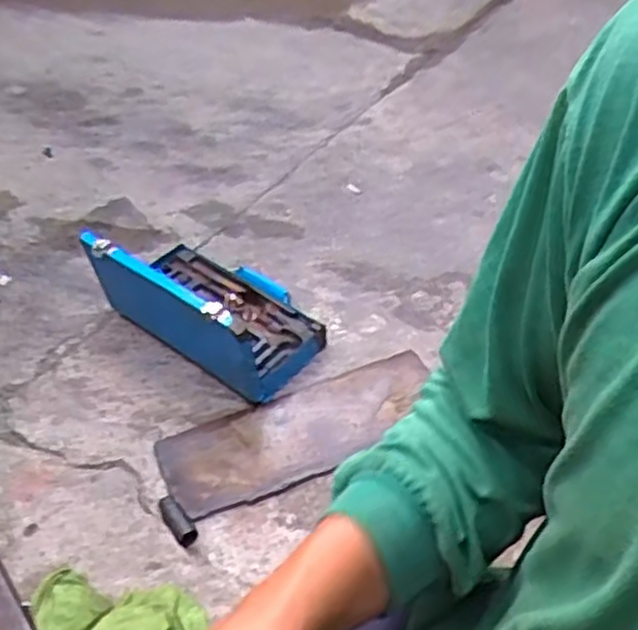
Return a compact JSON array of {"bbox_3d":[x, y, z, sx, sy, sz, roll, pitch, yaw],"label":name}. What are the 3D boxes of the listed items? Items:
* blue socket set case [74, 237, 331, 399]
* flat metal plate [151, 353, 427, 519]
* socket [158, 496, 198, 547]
[{"bbox_3d":[-0.156,-0.052,1.126,0.343,0.184,0.230,33,55,29],"label":"blue socket set case"},{"bbox_3d":[-0.016,0.153,0.991,0.378,0.014,0.143,-16,44,-17],"label":"flat metal plate"},{"bbox_3d":[-0.169,0.243,0.881,0.027,0.023,0.070,-31,53,-25],"label":"socket"}]

